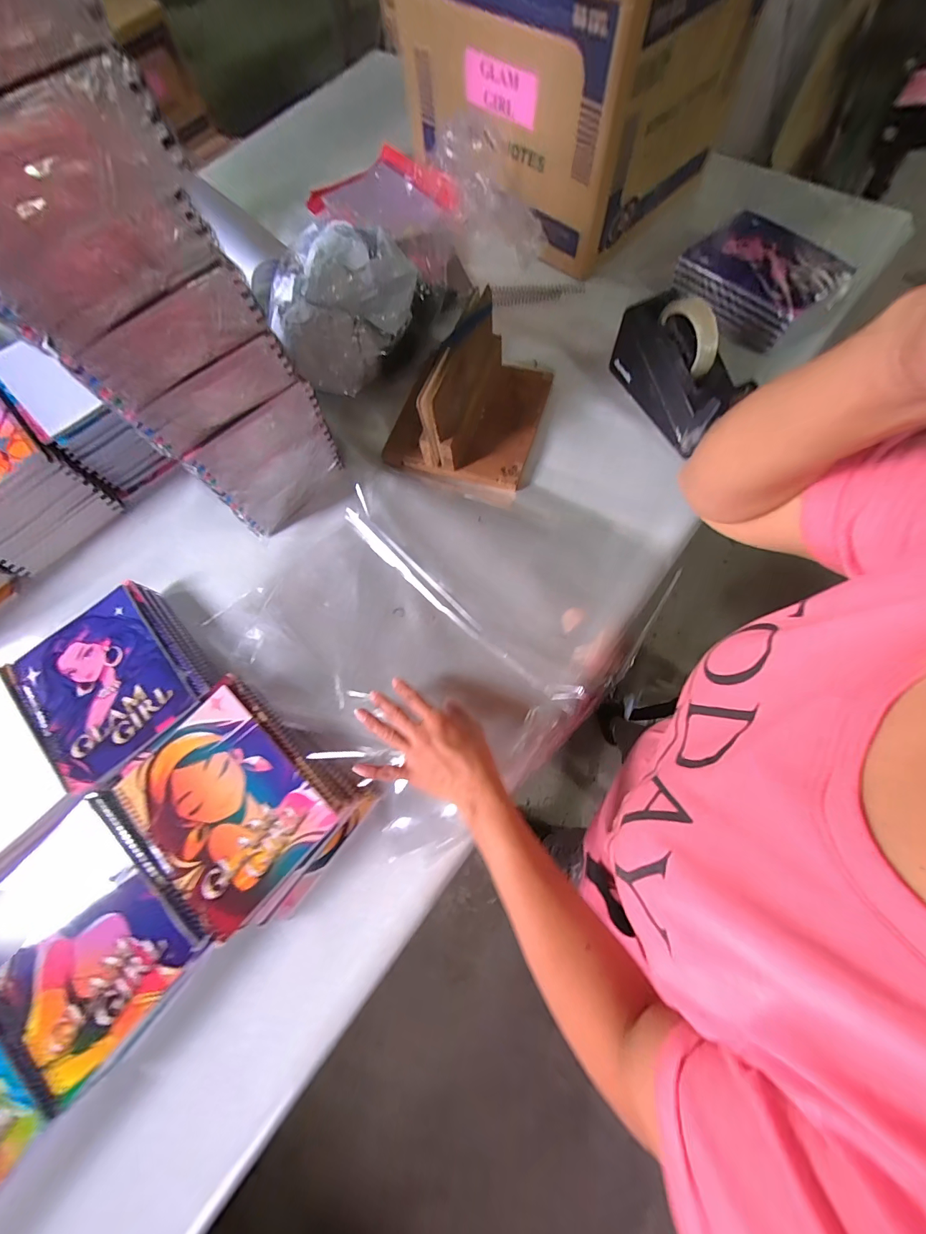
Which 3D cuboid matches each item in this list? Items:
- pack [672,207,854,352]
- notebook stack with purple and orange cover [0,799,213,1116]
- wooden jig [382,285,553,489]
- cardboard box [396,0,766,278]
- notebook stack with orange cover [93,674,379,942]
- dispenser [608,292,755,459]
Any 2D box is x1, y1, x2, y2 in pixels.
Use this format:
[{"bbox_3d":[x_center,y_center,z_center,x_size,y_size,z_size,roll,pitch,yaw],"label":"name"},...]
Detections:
[{"bbox_3d":[0.455,-0.522,0.627,0.167,0.073,0.202,-38,73,-12],"label":"pack"},{"bbox_3d":[-0.374,0.311,0.400,0.215,0.035,0.159,35,77,13],"label":"notebook stack with purple and orange cover"},{"bbox_3d":[0.011,-0.306,0.550,0.193,0.127,0.218,19,71,8],"label":"wooden jig"},{"bbox_3d":[0.156,-0.855,0.631,0.437,0.324,0.349,42,78,15],"label":"cardboard box"},{"bbox_3d":[-0.238,0.195,0.434,0.224,0.045,0.171,35,77,13],"label":"notebook stack with orange cover"},{"bbox_3d":[0.285,-0.326,0.542,0.079,0.111,0.193,-20,72,-4],"label":"dispenser"}]

